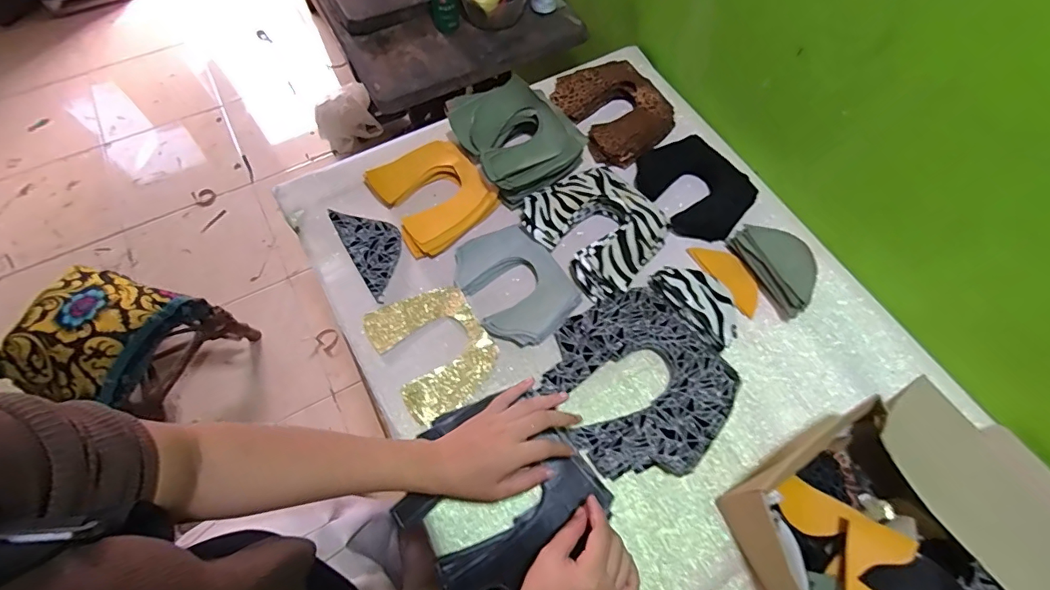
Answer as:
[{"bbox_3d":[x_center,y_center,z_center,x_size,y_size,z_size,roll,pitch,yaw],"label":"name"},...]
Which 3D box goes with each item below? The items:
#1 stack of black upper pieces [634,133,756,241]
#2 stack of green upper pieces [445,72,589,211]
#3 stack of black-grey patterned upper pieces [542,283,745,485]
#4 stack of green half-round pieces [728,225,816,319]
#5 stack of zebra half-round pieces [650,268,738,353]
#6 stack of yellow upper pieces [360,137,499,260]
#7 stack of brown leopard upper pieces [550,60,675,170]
[{"bbox_3d":[0.229,-0.154,0.668,0.117,0.035,0.161,-36,70,-17],"label":"stack of black upper pieces"},{"bbox_3d":[-0.007,-0.216,0.682,0.150,0.078,0.171,-28,68,-13],"label":"stack of green upper pieces"},{"bbox_3d":[0.127,0.101,0.552,0.184,0.033,0.199,-32,69,-15],"label":"stack of black-grey patterned upper pieces"},{"bbox_3d":[0.319,-0.039,0.606,0.067,0.039,0.126,-23,67,-12],"label":"stack of green half-round pieces"},{"bbox_3d":[0.214,0.012,0.589,0.067,0.038,0.116,-26,67,-13],"label":"stack of zebra half-round pieces"},{"bbox_3d":[-0.123,-0.139,0.659,0.135,0.018,0.153,-32,69,-15],"label":"stack of yellow upper pieces"},{"bbox_3d":[0.132,-0.280,0.730,0.141,0.042,0.169,-35,70,-16],"label":"stack of brown leopard upper pieces"}]

